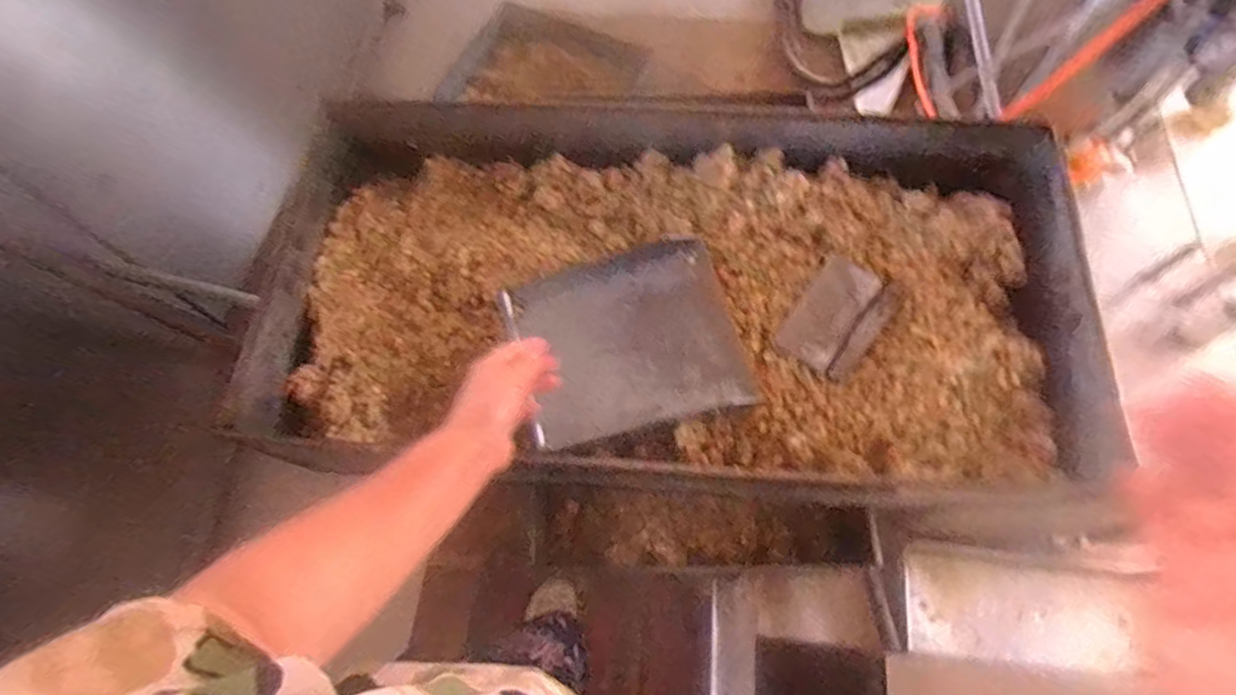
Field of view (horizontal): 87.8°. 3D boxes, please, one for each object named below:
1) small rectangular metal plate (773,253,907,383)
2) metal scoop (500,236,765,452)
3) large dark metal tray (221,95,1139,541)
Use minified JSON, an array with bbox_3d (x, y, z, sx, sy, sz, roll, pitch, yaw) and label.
[{"bbox_3d":[0.270,-0.036,0.784,0.099,0.005,0.140,35,84,16],"label":"small rectangular metal plate"},{"bbox_3d":[0.008,-0.003,0.785,0.267,0.050,0.236,-17,65,-7],"label":"metal scoop"},{"bbox_3d":[0.042,-0.066,0.782,0.903,0.110,0.474,4,65,3],"label":"large dark metal tray"}]

